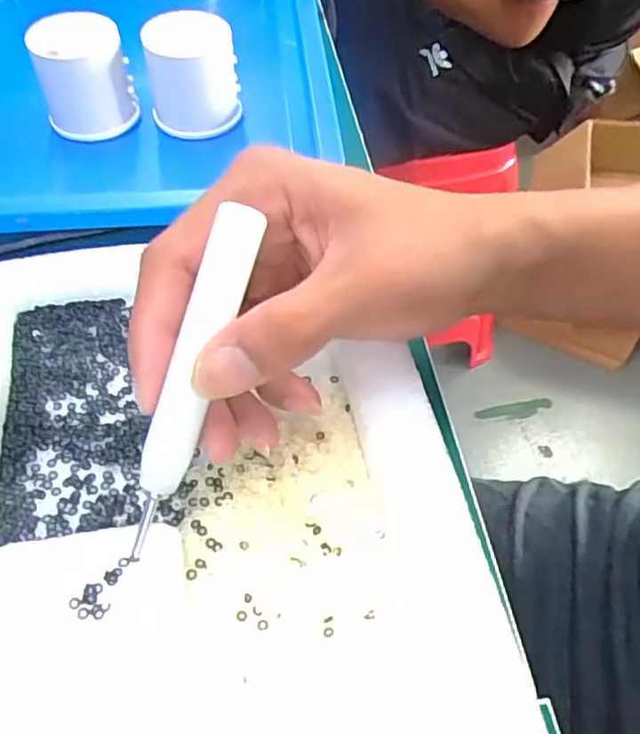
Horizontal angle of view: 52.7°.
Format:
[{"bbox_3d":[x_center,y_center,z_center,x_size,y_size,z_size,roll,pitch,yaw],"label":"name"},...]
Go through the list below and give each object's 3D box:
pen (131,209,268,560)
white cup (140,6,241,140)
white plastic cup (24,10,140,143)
[{"bbox_3d":[-0.041,0.005,0.207,0.016,0.012,0.113,19,95,13],"label":"pen"},{"bbox_3d":[-0.073,-0.173,0.383,0.054,0.051,0.047,-7,54,-6],"label":"white cup"},{"bbox_3d":[-0.138,-0.170,0.380,0.051,0.053,0.045,-15,55,-12],"label":"white plastic cup"}]

